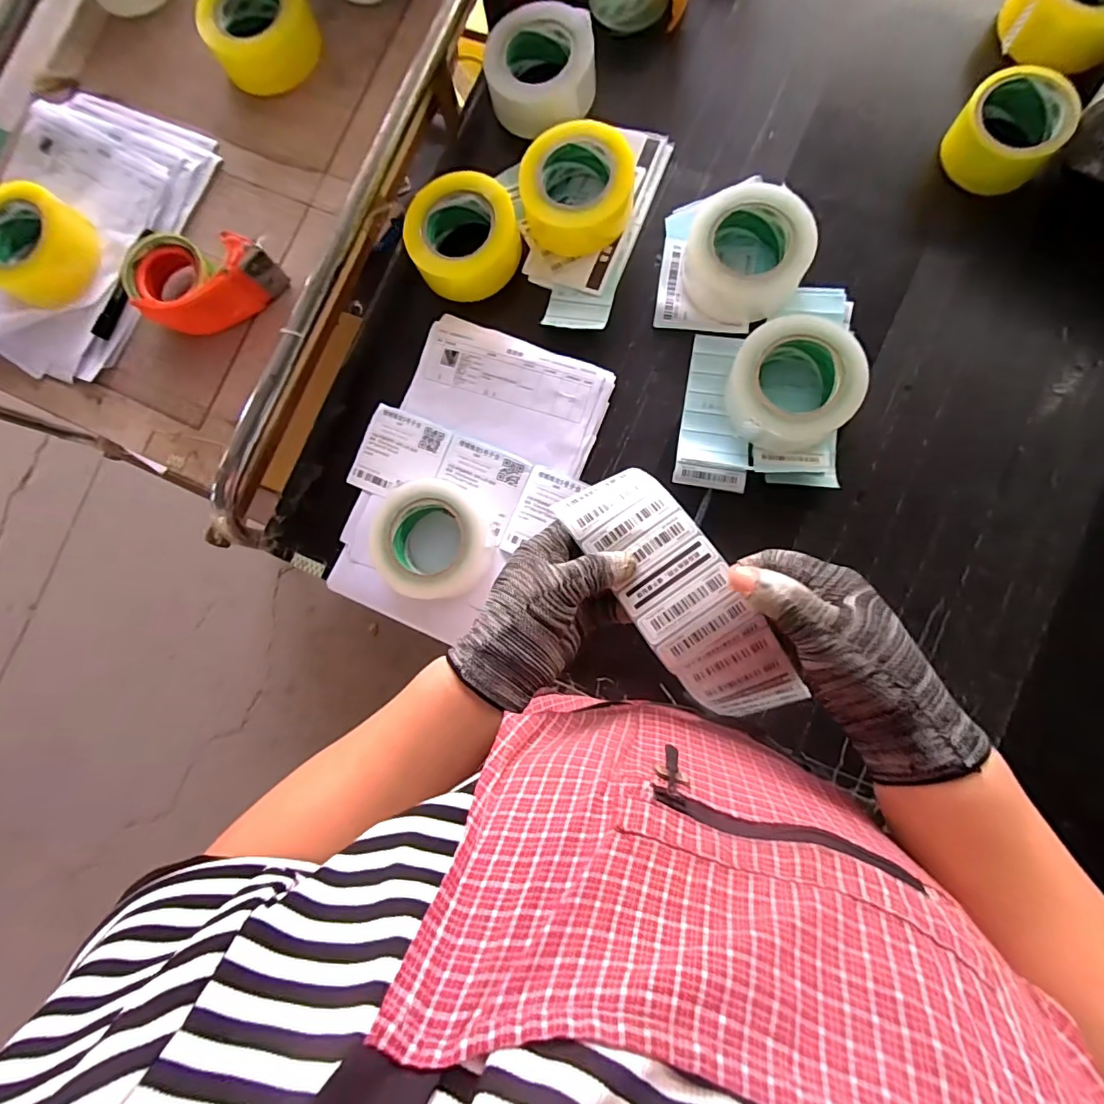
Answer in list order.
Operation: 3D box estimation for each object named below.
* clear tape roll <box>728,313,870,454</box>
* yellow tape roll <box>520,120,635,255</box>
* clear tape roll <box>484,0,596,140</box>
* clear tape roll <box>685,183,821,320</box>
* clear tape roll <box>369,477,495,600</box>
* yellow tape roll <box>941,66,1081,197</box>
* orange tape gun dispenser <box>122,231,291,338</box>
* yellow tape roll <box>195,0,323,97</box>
[{"bbox_3d":[0.242,-0.165,0.515,0.119,0.059,0.118,0,85,5],"label":"clear tape roll"},{"bbox_3d":[0.028,-0.401,0.566,0.124,0.048,0.117,7,85,5],"label":"yellow tape roll"},{"bbox_3d":[-0.014,-0.562,0.590,0.121,0.059,0.114,0,85,5],"label":"clear tape roll"},{"bbox_3d":[0.205,-0.313,0.538,0.124,0.057,0.122,3,85,5],"label":"clear tape roll"},{"bbox_3d":[-0.127,-0.014,0.537,0.133,0.054,0.121,29,88,7],"label":"clear tape roll"},{"bbox_3d":[0.460,-0.424,0.521,0.089,0.057,0.095,0,85,5],"label":"yellow tape roll"},{"bbox_3d":[-0.379,-0.288,0.557,0.150,0.057,0.097,8,86,6],"label":"orange tape gun dispenser"},{"bbox_3d":[-0.347,-0.623,0.601,0.123,0.061,0.123,0,85,5],"label":"yellow tape roll"}]

